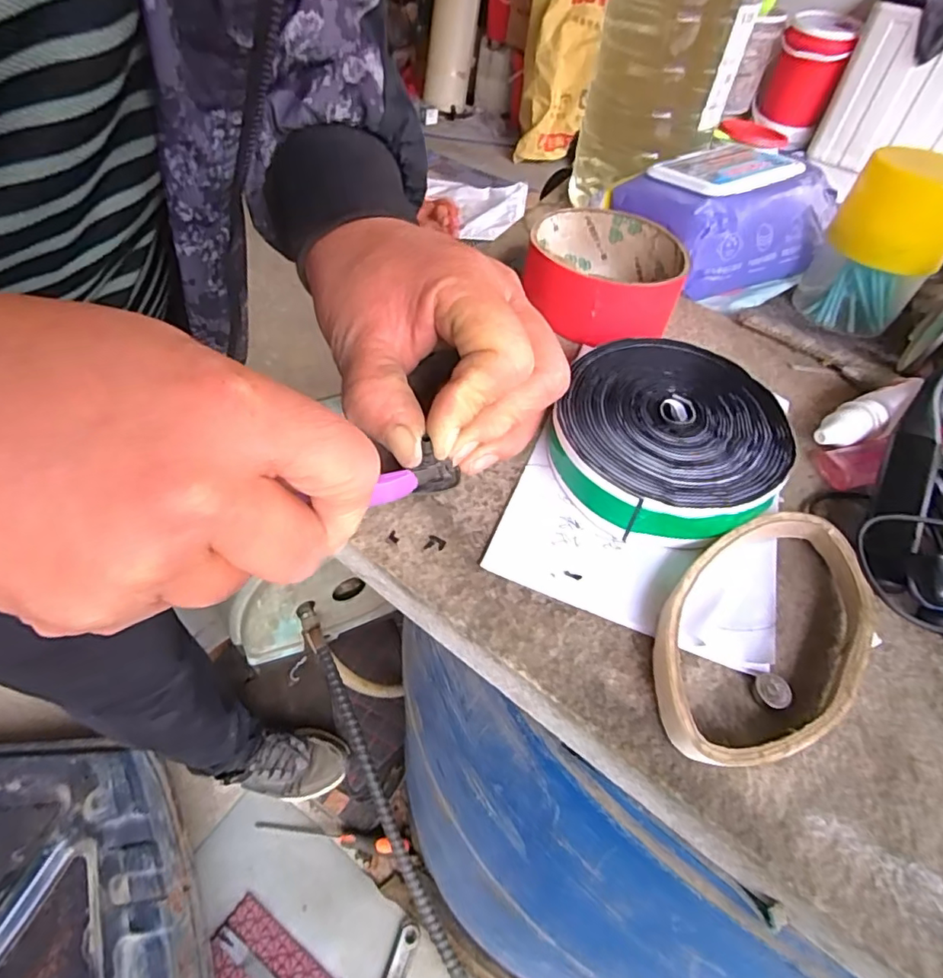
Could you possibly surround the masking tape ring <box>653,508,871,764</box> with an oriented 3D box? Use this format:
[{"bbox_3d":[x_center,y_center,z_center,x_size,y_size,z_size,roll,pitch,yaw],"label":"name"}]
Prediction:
[{"bbox_3d":[0.101,0.048,0.193,0.060,0.015,0.106,35,55,22],"label":"masking tape ring"}]

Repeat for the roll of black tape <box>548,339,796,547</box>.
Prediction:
[{"bbox_3d":[0.083,-0.022,0.236,0.089,0.029,0.093,3,49,-4],"label":"roll of black tape"}]

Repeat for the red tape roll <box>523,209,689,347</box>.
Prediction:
[{"bbox_3d":[0.071,-0.115,0.302,0.081,0.033,0.083,3,49,-4],"label":"red tape roll"}]

